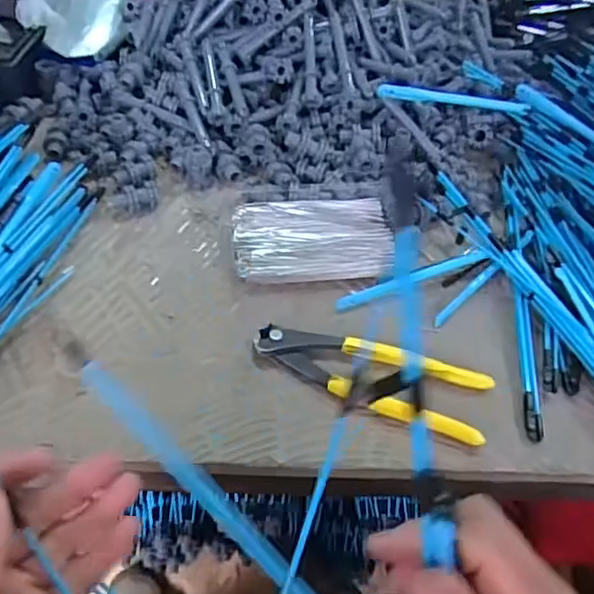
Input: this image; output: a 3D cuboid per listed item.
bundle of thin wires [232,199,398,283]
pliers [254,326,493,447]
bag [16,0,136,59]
[{"bbox_3d":[0.014,-0.048,0.514,0.130,0.019,0.085,-5,49,-8],"label":"bundle of thin wires"},{"bbox_3d":[0.049,0.056,0.431,0.165,0.013,0.059,13,49,7],"label":"pliers"},{"bbox_3d":[-0.220,-0.298,0.638,0.097,0.045,0.123,-2,49,-6],"label":"bag"}]

